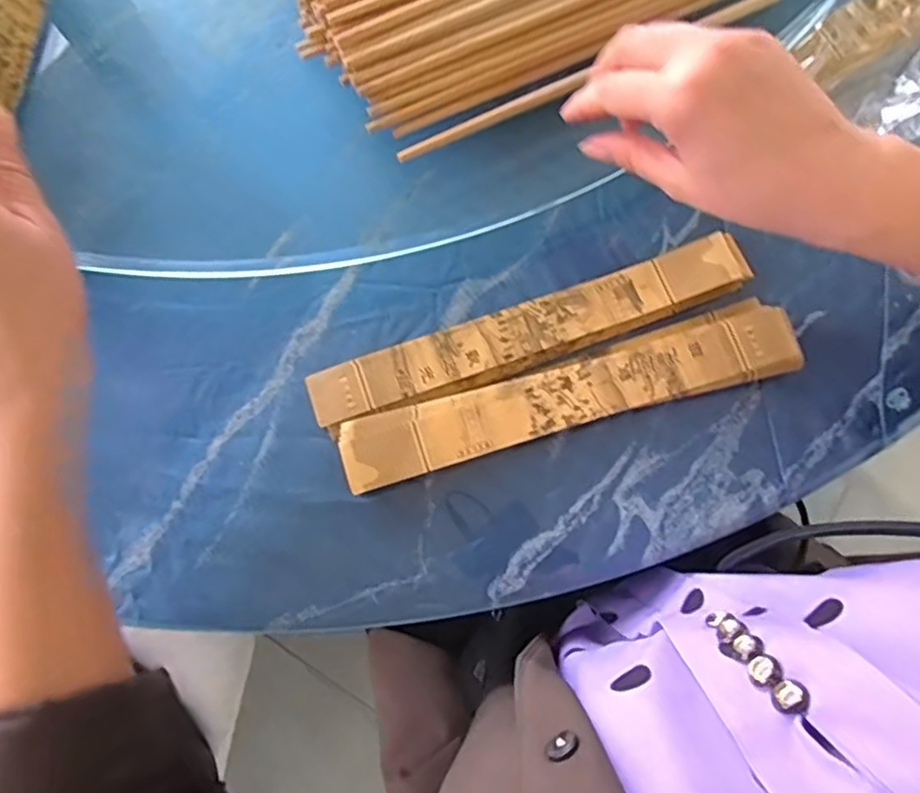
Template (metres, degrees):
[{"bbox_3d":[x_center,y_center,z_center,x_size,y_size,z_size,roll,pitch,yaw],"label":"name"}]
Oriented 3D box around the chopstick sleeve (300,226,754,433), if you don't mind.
[{"bbox_3d":[0.041,-0.038,0.381,0.264,0.021,0.036,-19,77,-4],"label":"chopstick sleeve"}]

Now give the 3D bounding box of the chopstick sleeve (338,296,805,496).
[{"bbox_3d":[0.062,-0.001,0.364,0.260,0.020,0.045,-17,77,-4],"label":"chopstick sleeve"}]

